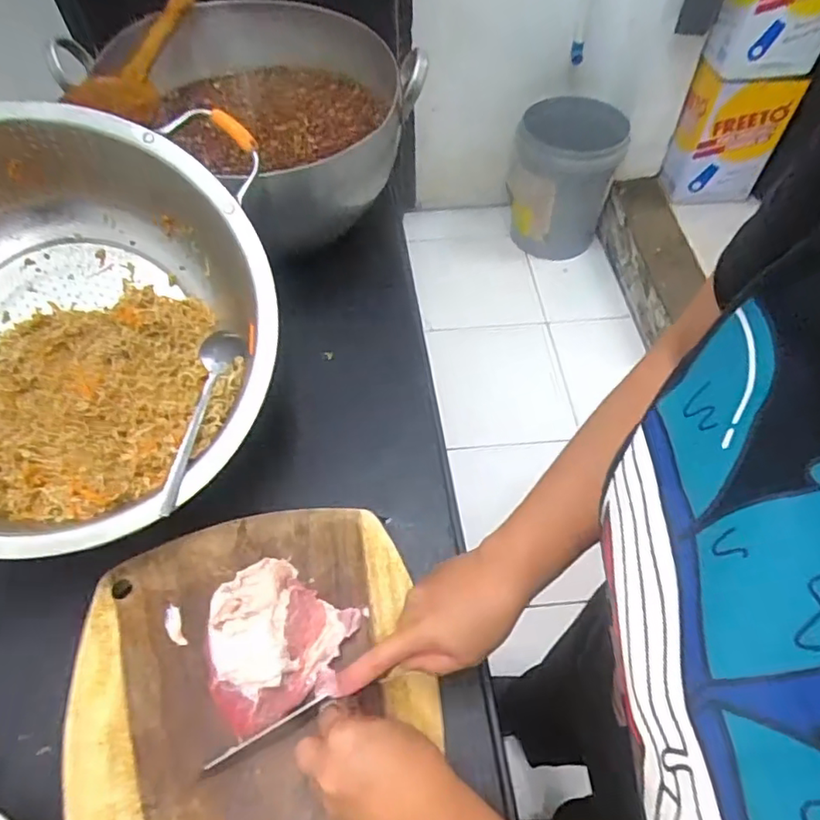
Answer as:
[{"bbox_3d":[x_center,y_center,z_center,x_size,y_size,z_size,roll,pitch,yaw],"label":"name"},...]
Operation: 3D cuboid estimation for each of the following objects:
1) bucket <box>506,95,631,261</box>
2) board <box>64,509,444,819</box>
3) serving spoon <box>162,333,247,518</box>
[{"bbox_3d":[0.469,-0.698,1.770,0.306,0.417,0.269,13,57,10],"label":"bucket"},{"bbox_3d":[-0.127,0.225,0.460,0.277,0.015,0.291,-8,56,-5],"label":"board"},{"bbox_3d":[-0.187,-0.001,0.525,0.038,0.017,0.196,1,55,2],"label":"serving spoon"}]

